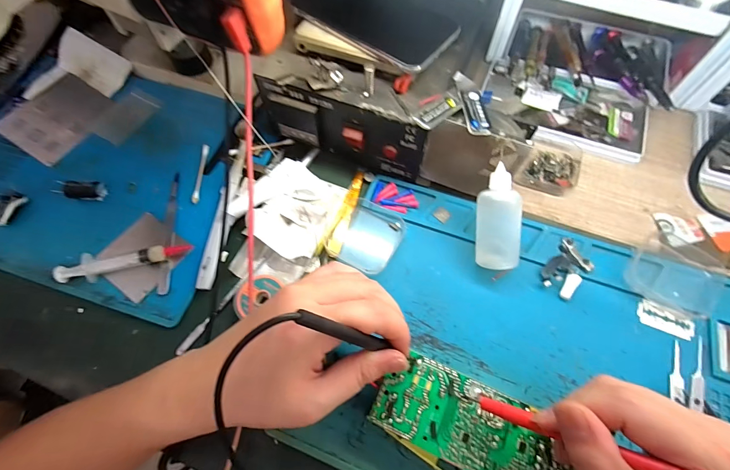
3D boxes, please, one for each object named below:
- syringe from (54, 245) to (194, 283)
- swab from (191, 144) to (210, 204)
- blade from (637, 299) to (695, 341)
[{"bbox_3d":[-0.215,0.023,0.311,0.110,0.015,0.020,-13,67,-5],"label":"syringe"},{"bbox_3d":[-0.171,-0.066,0.360,0.008,0.004,0.074,-3,66,0],"label":"swab"},{"bbox_3d":[0.249,0.071,0.287,0.041,0.006,0.022,23,67,16],"label":"blade"}]

